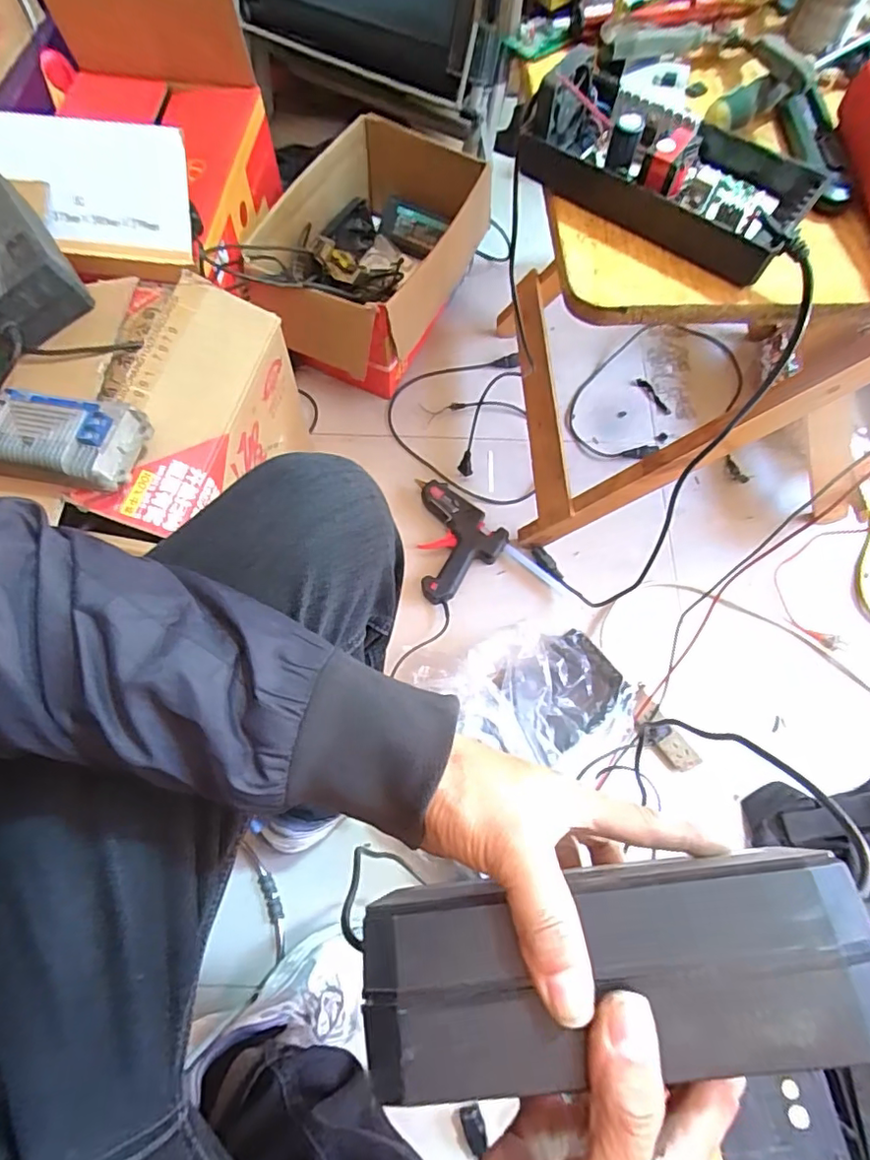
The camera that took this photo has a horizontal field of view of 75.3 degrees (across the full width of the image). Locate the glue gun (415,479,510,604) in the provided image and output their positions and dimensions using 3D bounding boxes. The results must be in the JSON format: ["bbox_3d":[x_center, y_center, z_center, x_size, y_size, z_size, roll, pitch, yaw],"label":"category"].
[{"bbox_3d":[0.007,-0.070,0.895,0.160,0.030,0.172,-39,74,-15],"label":"glue gun"}]

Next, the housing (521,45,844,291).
[{"bbox_3d":[0.155,-0.277,0.369,0.184,0.048,0.095,32,71,11],"label":"housing"}]

